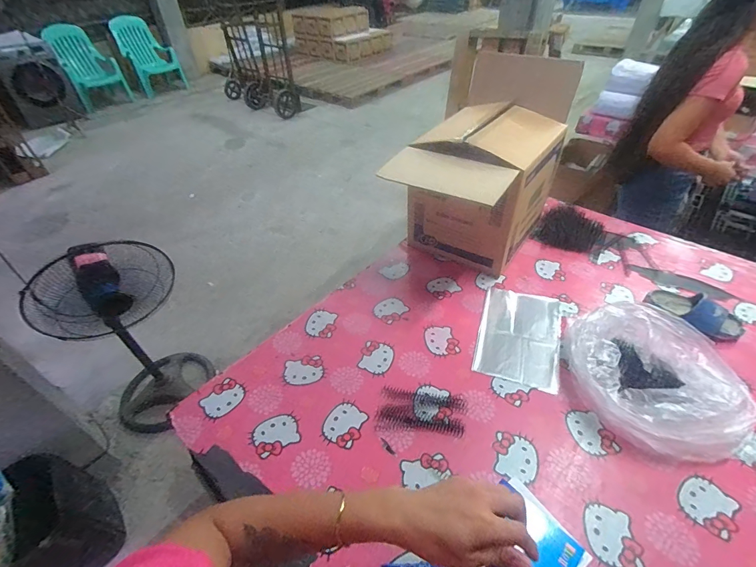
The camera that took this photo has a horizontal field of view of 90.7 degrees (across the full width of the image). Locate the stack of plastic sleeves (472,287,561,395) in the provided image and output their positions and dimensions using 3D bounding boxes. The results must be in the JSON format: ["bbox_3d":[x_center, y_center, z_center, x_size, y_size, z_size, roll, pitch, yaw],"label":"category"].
[{"bbox_3d":[0.315,0.109,0.830,0.167,0.005,0.263,13,45,16],"label":"stack of plastic sleeves"}]

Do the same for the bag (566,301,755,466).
[{"bbox_3d":[0.500,0.171,0.682,0.267,0.103,0.267,6,44,9],"label":"bag"}]

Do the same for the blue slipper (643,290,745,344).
[{"bbox_3d":[0.693,0.059,0.817,0.083,0.057,0.171,-23,47,-21],"label":"blue slipper"}]

